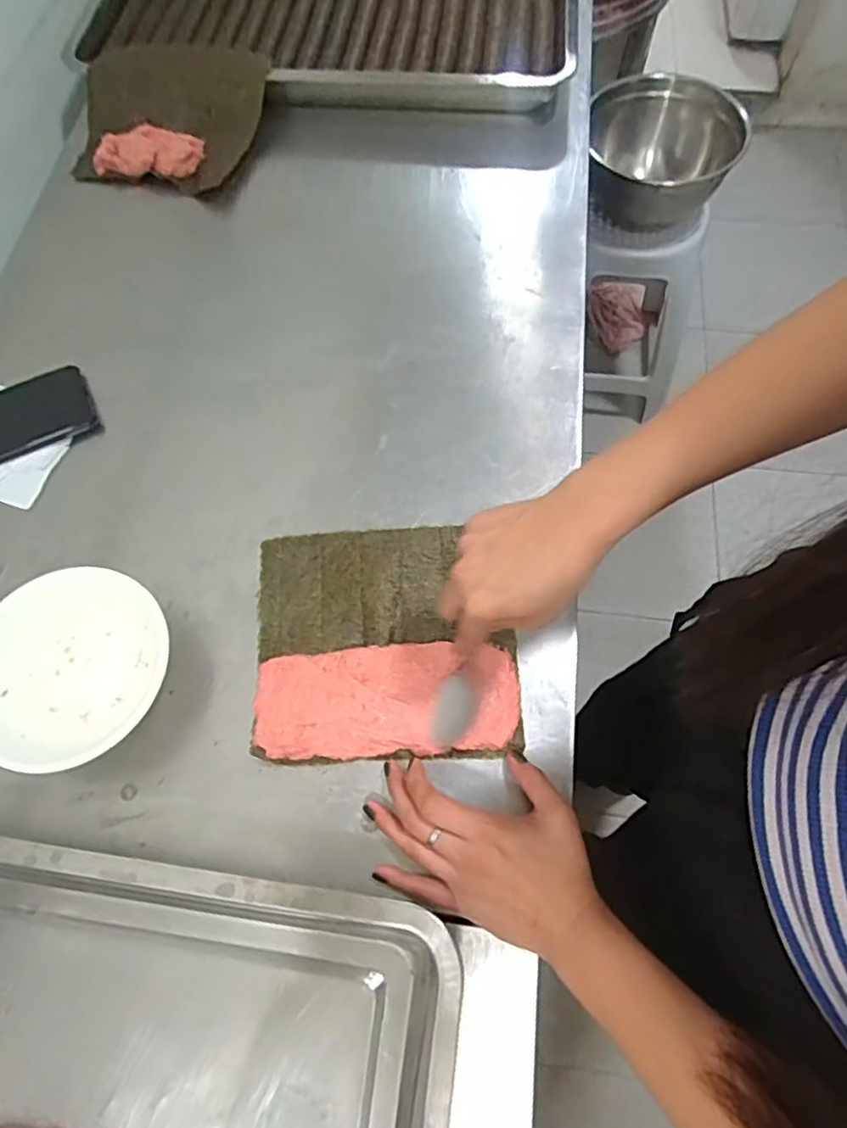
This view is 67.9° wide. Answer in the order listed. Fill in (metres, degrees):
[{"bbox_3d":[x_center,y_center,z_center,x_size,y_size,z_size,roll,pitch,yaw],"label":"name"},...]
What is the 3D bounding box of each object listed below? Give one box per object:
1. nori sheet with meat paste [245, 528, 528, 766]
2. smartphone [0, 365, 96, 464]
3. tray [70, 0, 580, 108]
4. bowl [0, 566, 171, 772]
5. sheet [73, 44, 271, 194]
[{"bbox_3d":[-0.031,0.055,0.487,0.194,0.011,0.183,-4,67,1],"label":"nori sheet with meat paste"},{"bbox_3d":[-0.390,-0.127,0.577,0.163,0.016,0.075,-26,69,-8],"label":"smartphone"},{"bbox_3d":[-0.122,-0.728,0.802,0.613,0.058,0.407,5,68,5],"label":"tray"},{"bbox_3d":[-0.260,0.077,0.466,0.133,0.049,0.139,-1,67,2],"label":"bowl"},{"bbox_3d":[-0.287,-0.509,0.710,0.187,0.038,0.175,11,84,-1],"label":"sheet"}]

